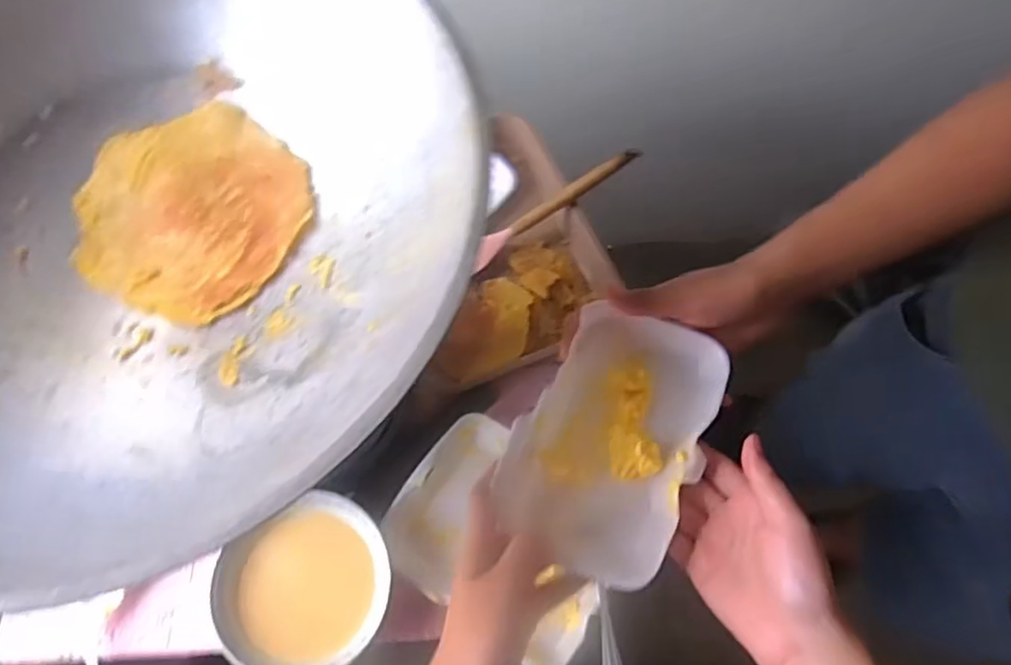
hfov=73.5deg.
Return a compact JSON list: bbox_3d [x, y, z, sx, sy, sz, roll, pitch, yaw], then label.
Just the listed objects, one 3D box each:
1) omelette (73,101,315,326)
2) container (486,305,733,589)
[{"bbox_3d":[-0.228,-0.092,0.490,0.160,0.019,0.157,0,66,1],"label":"omelette"},{"bbox_3d":[0.071,0.069,0.453,0.114,0.029,0.167,23,68,11],"label":"container"}]

